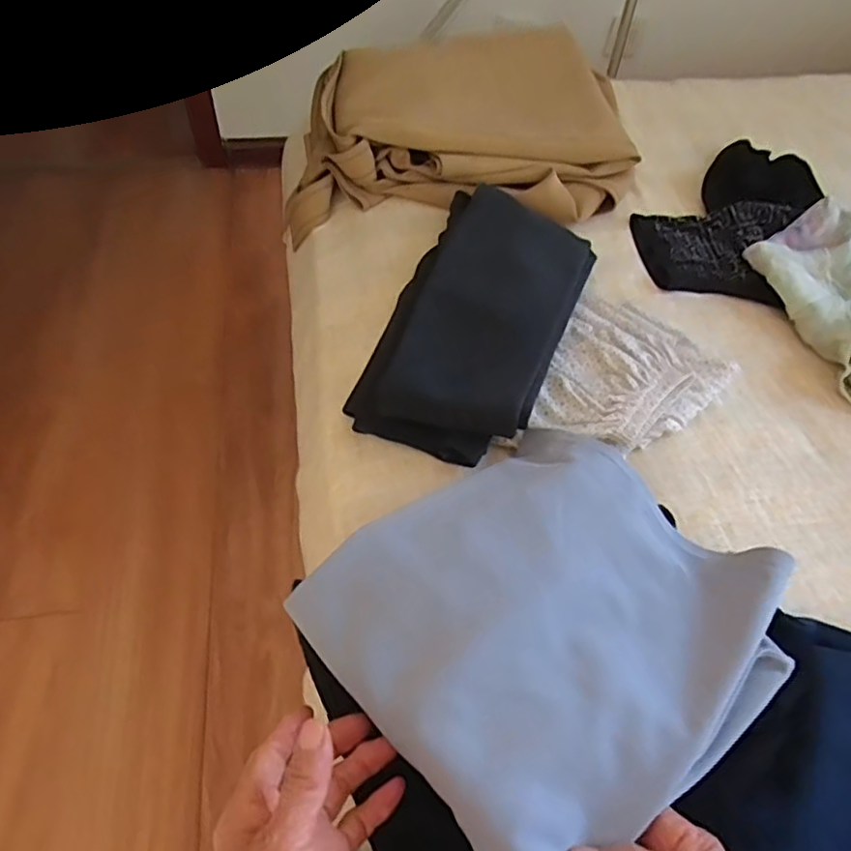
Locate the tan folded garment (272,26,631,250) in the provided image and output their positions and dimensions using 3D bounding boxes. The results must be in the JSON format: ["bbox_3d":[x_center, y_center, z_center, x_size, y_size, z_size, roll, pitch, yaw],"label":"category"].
[{"bbox_3d":[0.051,-0.384,0.803,0.450,0.117,0.300,-7,56,-10],"label":"tan folded garment"}]

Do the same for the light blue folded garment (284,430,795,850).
[{"bbox_3d":[0.090,0.127,0.432,0.276,0.040,0.245,-32,63,-24],"label":"light blue folded garment"}]

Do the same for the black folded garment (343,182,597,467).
[{"bbox_3d":[0.055,-0.115,0.627,0.168,0.074,0.315,21,56,10],"label":"black folded garment"}]

